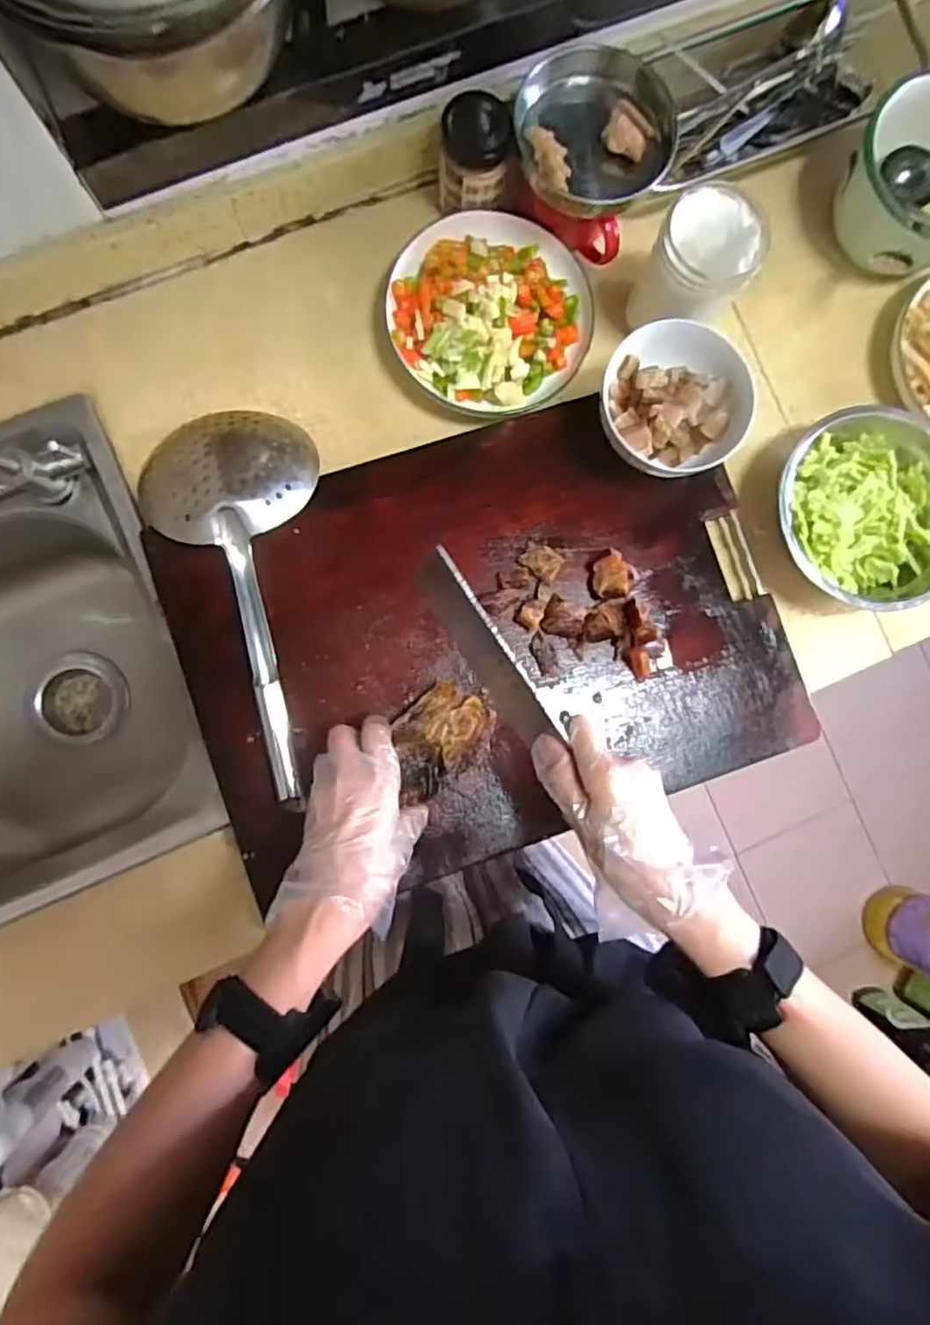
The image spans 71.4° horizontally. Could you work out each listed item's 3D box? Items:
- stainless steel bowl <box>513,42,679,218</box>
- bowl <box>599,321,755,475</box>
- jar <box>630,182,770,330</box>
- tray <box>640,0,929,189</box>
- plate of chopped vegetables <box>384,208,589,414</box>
[{"bbox_3d":[0.105,-0.427,0.528,0.129,0.032,0.103,3,115,-12],"label":"stainless steel bowl"},{"bbox_3d":[0.165,-0.214,0.537,0.115,0.064,0.117,0,88,-5],"label":"bowl"},{"bbox_3d":[0.191,-0.328,0.541,0.080,0.094,0.078,0,88,-5],"label":"jar"},{"bbox_3d":[0.282,-0.520,0.580,0.243,0.061,0.108,-23,90,-5],"label":"tray"},{"bbox_3d":[0.024,-0.314,0.564,0.175,0.041,0.177,0,88,-5],"label":"plate of chopped vegetables"}]

